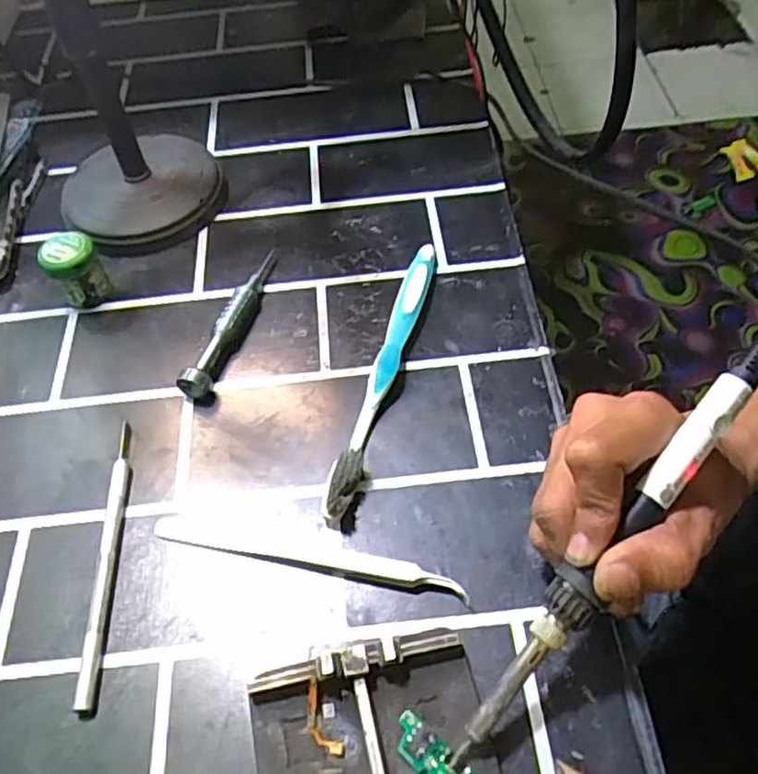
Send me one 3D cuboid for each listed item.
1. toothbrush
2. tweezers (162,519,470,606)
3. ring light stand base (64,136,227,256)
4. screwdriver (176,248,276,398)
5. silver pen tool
[{"bbox_3d":[0.004,-0.011,0.375,0.014,0.016,0.184,12,55,13],"label":"toothbrush"},{"bbox_3d":[-0.034,0.076,0.320,0.146,0.008,0.011,9,54,10],"label":"tweezers"},{"bbox_3d":[-0.156,-0.132,0.470,0.103,0.028,0.100,-21,55,-12],"label":"ring light stand base"},{"bbox_3d":[-0.082,-0.041,0.406,0.018,0.018,0.112,15,56,15],"label":"screwdriver"},{"bbox_3d":[-0.126,0.076,0.328,0.009,0.009,0.138,-5,53,0],"label":"silver pen tool"}]

